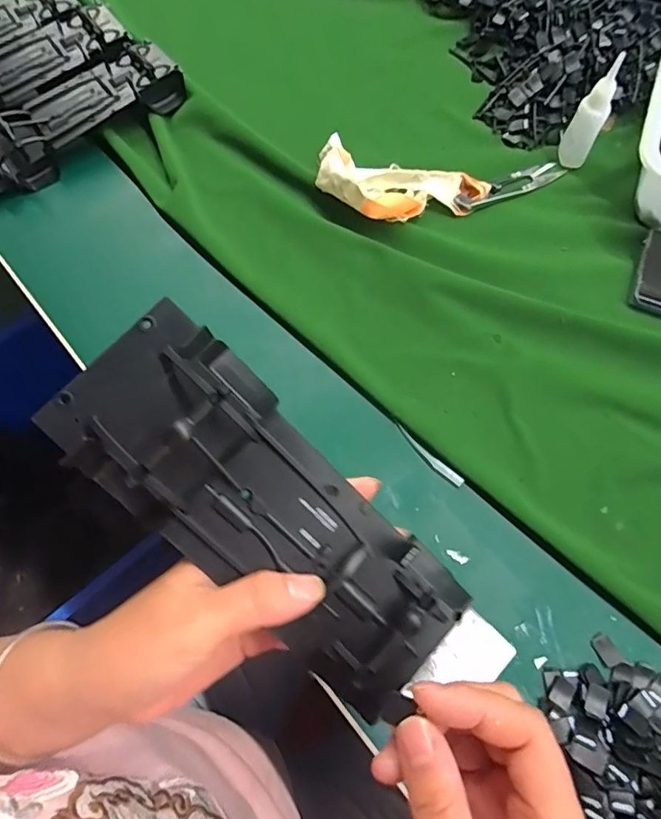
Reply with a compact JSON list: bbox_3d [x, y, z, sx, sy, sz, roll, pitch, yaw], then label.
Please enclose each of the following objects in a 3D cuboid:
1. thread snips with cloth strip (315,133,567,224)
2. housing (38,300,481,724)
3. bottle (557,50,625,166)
[{"bbox_3d":[0.093,-0.184,0.393,0.201,0.028,0.072,-3,68,-1],"label":"thread snips with cloth strip"},{"bbox_3d":[-0.024,0.045,0.207,0.188,0.032,0.074,44,72,-7],"label":"housing"},{"bbox_3d":[0.207,-0.233,0.389,0.024,0.077,0.024,25,70,10],"label":"bottle"}]

